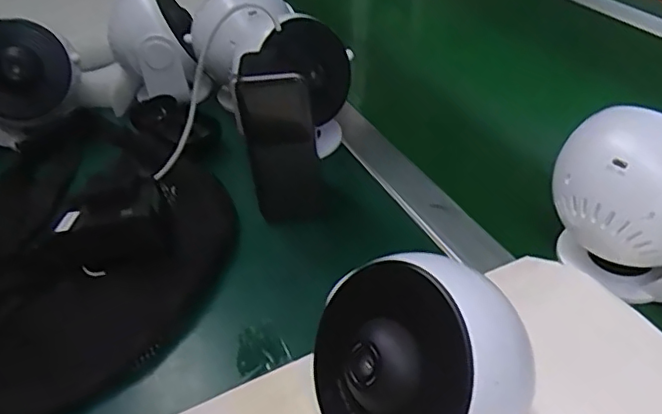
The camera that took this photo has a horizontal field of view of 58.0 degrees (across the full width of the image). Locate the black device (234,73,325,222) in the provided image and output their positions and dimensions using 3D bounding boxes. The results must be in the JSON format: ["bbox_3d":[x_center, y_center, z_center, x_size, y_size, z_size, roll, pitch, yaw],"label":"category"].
[{"bbox_3d":[-0.038,-0.043,0.473,0.058,0.135,0.016,-12,39,-10],"label":"black device"}]

